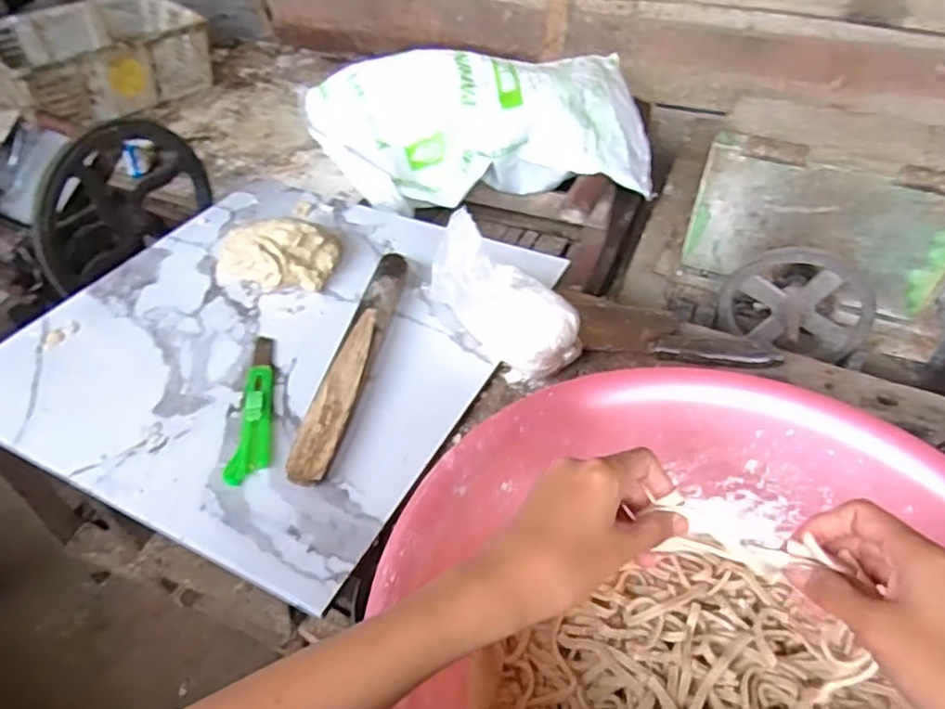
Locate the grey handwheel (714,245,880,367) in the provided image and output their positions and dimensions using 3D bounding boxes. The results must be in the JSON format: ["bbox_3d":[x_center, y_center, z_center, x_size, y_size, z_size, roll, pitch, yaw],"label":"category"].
[{"bbox_3d":[0.454,-0.061,0.914,0.199,0.177,0.069,23,45,9],"label":"grey handwheel"}]

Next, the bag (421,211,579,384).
[{"bbox_3d":[0.032,-0.065,0.663,0.076,0.116,0.175,-34,54,-30],"label":"bag"}]

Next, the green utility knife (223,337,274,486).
[{"bbox_3d":[-0.204,0.045,0.630,0.037,0.016,0.188,-3,45,-3],"label":"green utility knife"}]

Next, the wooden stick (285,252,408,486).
[{"bbox_3d":[-0.114,-0.002,0.650,0.033,0.028,0.306,8,45,8],"label":"wooden stick"}]

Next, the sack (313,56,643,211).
[{"bbox_3d":[0.011,-0.472,1.324,0.687,0.181,0.388,-6,45,-7],"label":"sack"}]

